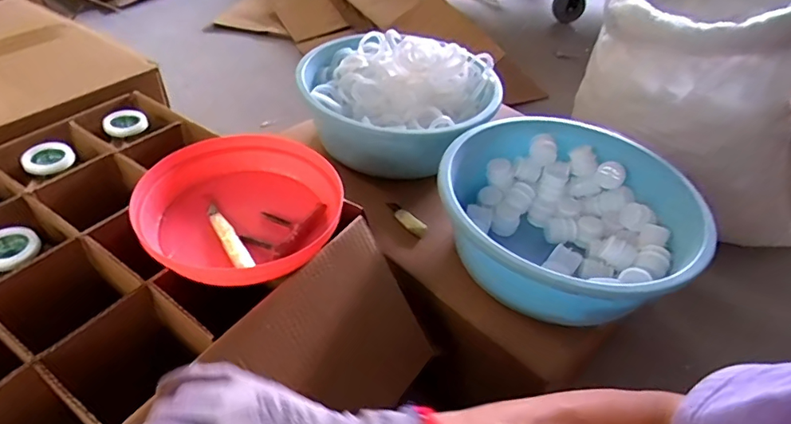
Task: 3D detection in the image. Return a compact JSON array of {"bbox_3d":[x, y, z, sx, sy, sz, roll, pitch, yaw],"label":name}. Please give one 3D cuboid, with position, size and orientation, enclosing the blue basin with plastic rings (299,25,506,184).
[{"bbox_3d":[0.007,-0.223,1.004,0.350,0.177,0.368,3,42,-3],"label":"blue basin with plastic rings"}]

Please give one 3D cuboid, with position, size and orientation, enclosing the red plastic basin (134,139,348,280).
[{"bbox_3d":[-0.181,-0.005,0.604,0.223,0.056,0.213,3,42,-3],"label":"red plastic basin"}]

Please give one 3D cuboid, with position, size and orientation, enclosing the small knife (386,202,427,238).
[{"bbox_3d":[0.015,0.008,0.834,0.027,0.017,0.090,-29,53,-33],"label":"small knife"}]

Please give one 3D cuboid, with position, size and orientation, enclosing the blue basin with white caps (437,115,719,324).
[{"bbox_3d":[0.268,0.008,0.822,0.385,0.153,0.432,14,43,9],"label":"blue basin with white caps"}]

